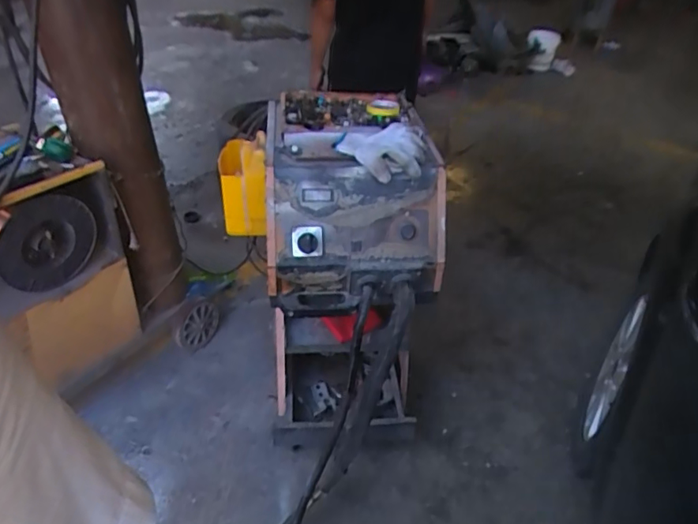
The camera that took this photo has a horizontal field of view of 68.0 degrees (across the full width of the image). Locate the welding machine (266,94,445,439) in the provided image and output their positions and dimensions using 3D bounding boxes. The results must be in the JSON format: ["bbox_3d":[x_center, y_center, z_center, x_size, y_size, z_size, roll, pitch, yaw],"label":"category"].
[{"bbox_3d":[-0.004,0.067,1.324,0.375,0.815,0.551,-1,39,-5],"label":"welding machine"}]

